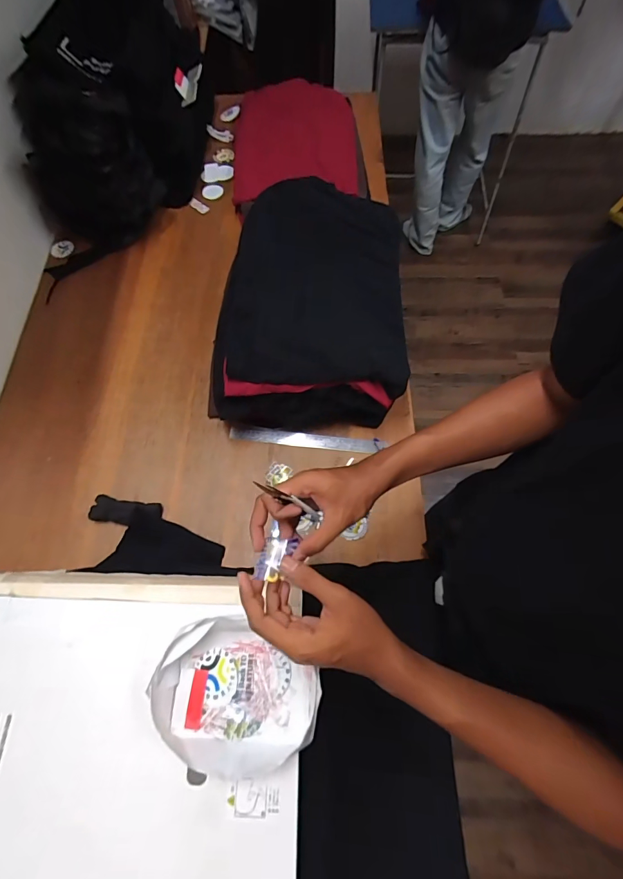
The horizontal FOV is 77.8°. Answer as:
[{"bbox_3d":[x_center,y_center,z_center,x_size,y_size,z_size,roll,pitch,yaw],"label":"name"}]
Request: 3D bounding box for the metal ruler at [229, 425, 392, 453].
[{"bbox_3d":[-0.010,0.001,0.797,0.314,0.009,0.033,7,73,4],"label":"metal ruler"}]

